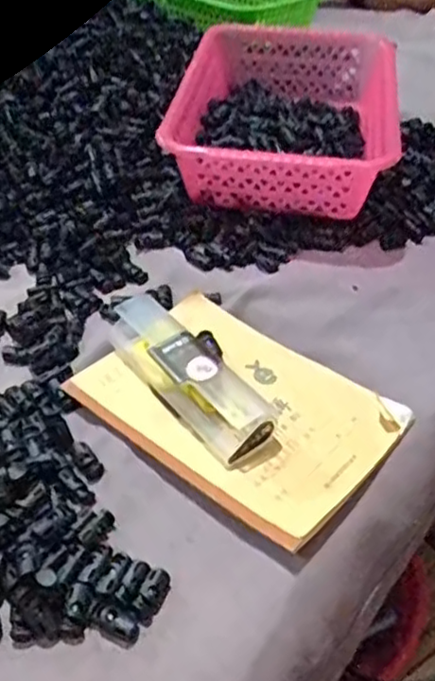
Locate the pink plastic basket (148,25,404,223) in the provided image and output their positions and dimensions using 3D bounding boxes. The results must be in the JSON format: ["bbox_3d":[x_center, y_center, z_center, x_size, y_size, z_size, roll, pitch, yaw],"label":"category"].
[{"bbox_3d":[0.071,-0.237,0.722,0.216,0.089,0.308,8,40,5],"label":"pink plastic basket"}]

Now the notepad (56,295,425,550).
[{"bbox_3d":[0.013,0.043,0.480,0.206,0.014,0.142,32,50,28],"label":"notepad"}]

